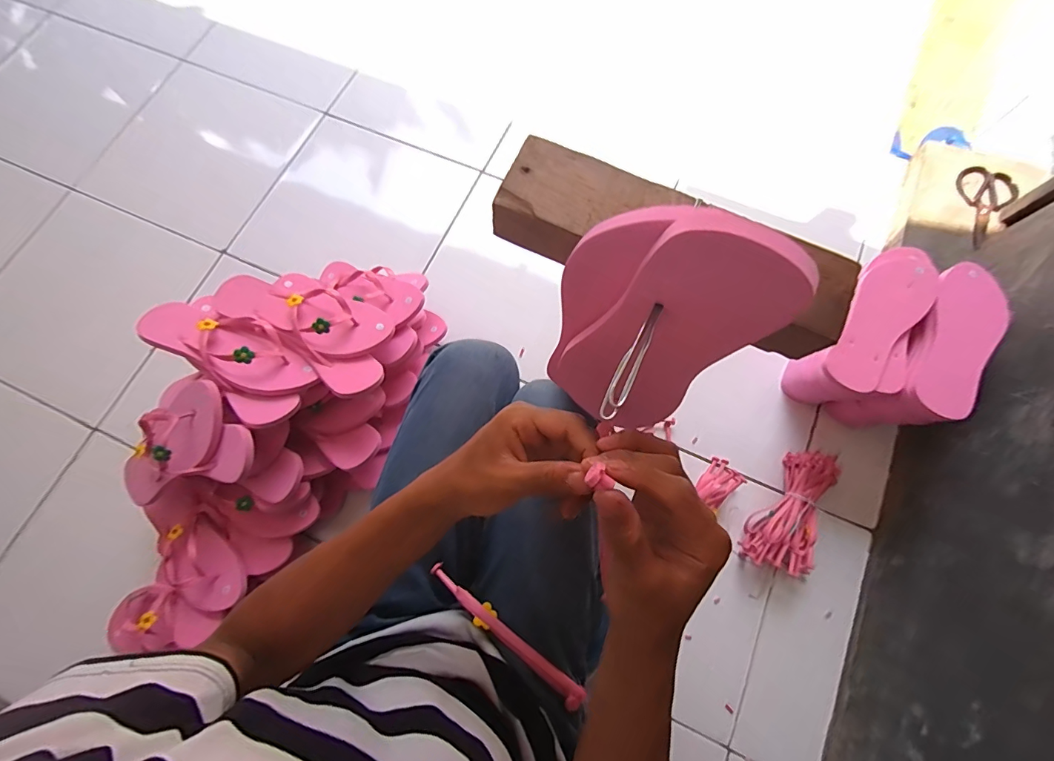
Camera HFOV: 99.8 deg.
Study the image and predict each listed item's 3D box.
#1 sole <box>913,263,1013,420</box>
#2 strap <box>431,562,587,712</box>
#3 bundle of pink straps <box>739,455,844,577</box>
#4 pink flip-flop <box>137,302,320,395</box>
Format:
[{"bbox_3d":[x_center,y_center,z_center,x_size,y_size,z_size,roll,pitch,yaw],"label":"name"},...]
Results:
[{"bbox_3d":[0.629,-0.059,0.639,0.091,0.020,0.243,22,76,7],"label":"sole"},{"bbox_3d":[-0.024,0.254,0.451,0.189,0.027,0.022,37,78,10],"label":"strap"},{"bbox_3d":[0.438,0.213,0.732,0.097,0.061,0.207,26,76,7],"label":"bundle of pink straps"},{"bbox_3d":[-0.404,-0.046,0.613,0.230,0.067,0.097,28,76,8],"label":"pink flip-flop"}]

